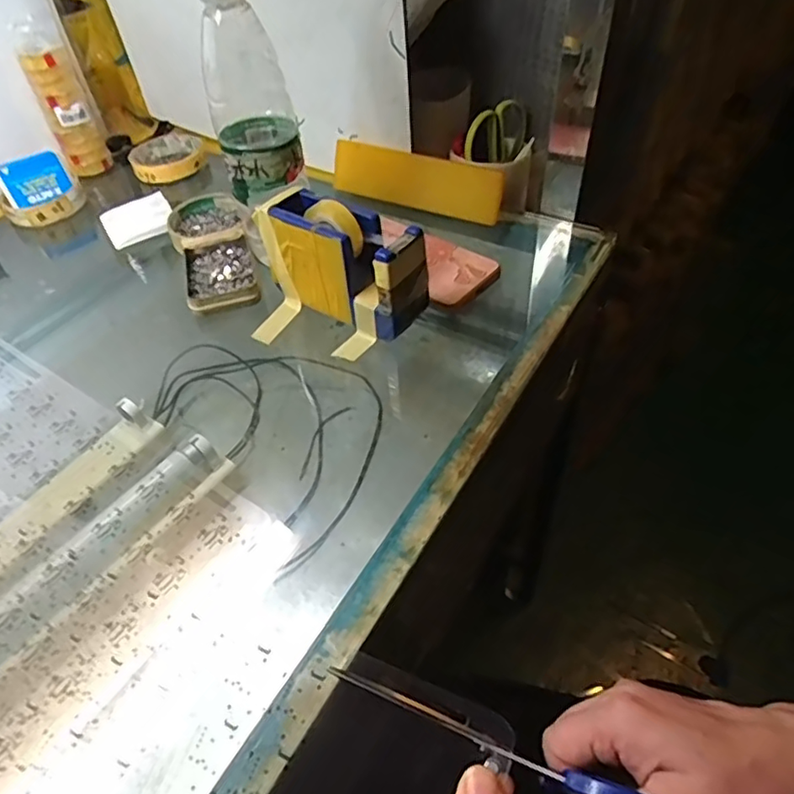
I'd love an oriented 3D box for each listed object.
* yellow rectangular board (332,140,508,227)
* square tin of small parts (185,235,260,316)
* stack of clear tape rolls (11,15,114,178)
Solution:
[{"bbox_3d":[0.017,-0.219,0.584,0.194,0.051,0.012,23,36,26],"label":"yellow rectangular board"},{"bbox_3d":[-0.157,-0.110,0.518,0.059,0.014,0.094,-17,47,-9],"label":"square tin of small parts"},{"bbox_3d":[-0.379,-0.335,0.660,0.050,0.147,0.050,-26,49,-17],"label":"stack of clear tape rolls"}]

